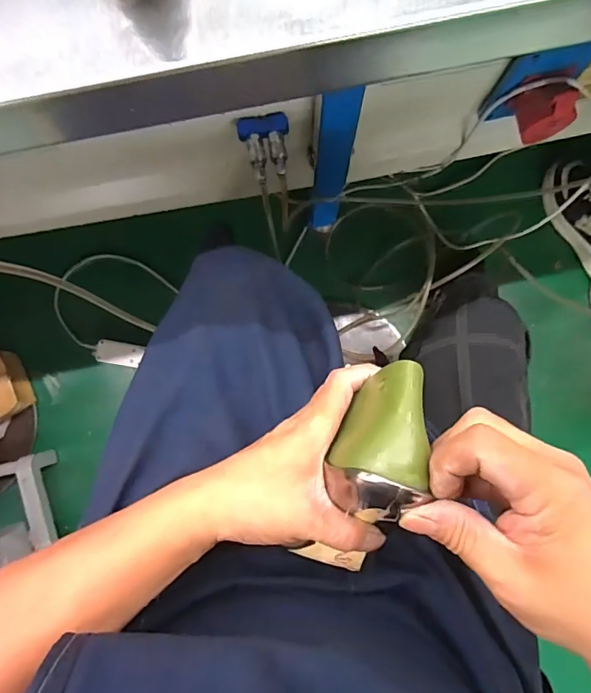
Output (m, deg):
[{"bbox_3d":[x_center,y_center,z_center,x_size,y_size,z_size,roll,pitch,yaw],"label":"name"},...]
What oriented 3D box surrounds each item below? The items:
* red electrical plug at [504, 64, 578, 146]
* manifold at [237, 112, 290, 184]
[{"bbox_3d":[0.337,-0.324,0.632,0.060,0.065,0.072,-18,85,-1],"label":"red electrical plug"},{"bbox_3d":[-0.037,-0.262,0.617,0.064,0.022,0.081,-11,85,0],"label":"manifold"}]

